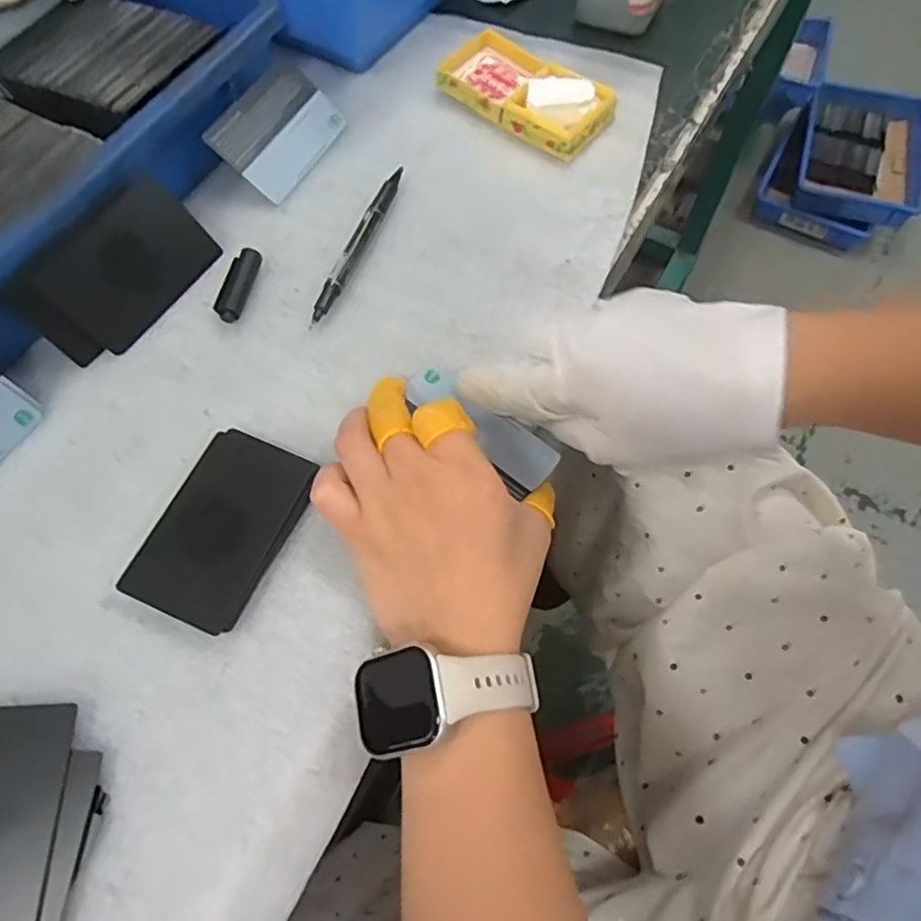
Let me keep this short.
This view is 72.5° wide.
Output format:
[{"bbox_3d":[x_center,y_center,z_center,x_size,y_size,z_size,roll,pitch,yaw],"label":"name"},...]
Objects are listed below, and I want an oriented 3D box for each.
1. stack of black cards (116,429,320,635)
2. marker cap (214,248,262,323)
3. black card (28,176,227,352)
[{"bbox_3d":[-0.108,0.030,0.291,0.055,0.014,0.088,24,67,9],"label":"stack of black cards"},{"bbox_3d":[-0.125,-0.097,0.348,0.016,0.010,0.044,13,66,5],"label":"marker cap"},{"bbox_3d":[-0.173,-0.104,0.331,0.010,0.056,0.085,8,59,41],"label":"black card"}]

